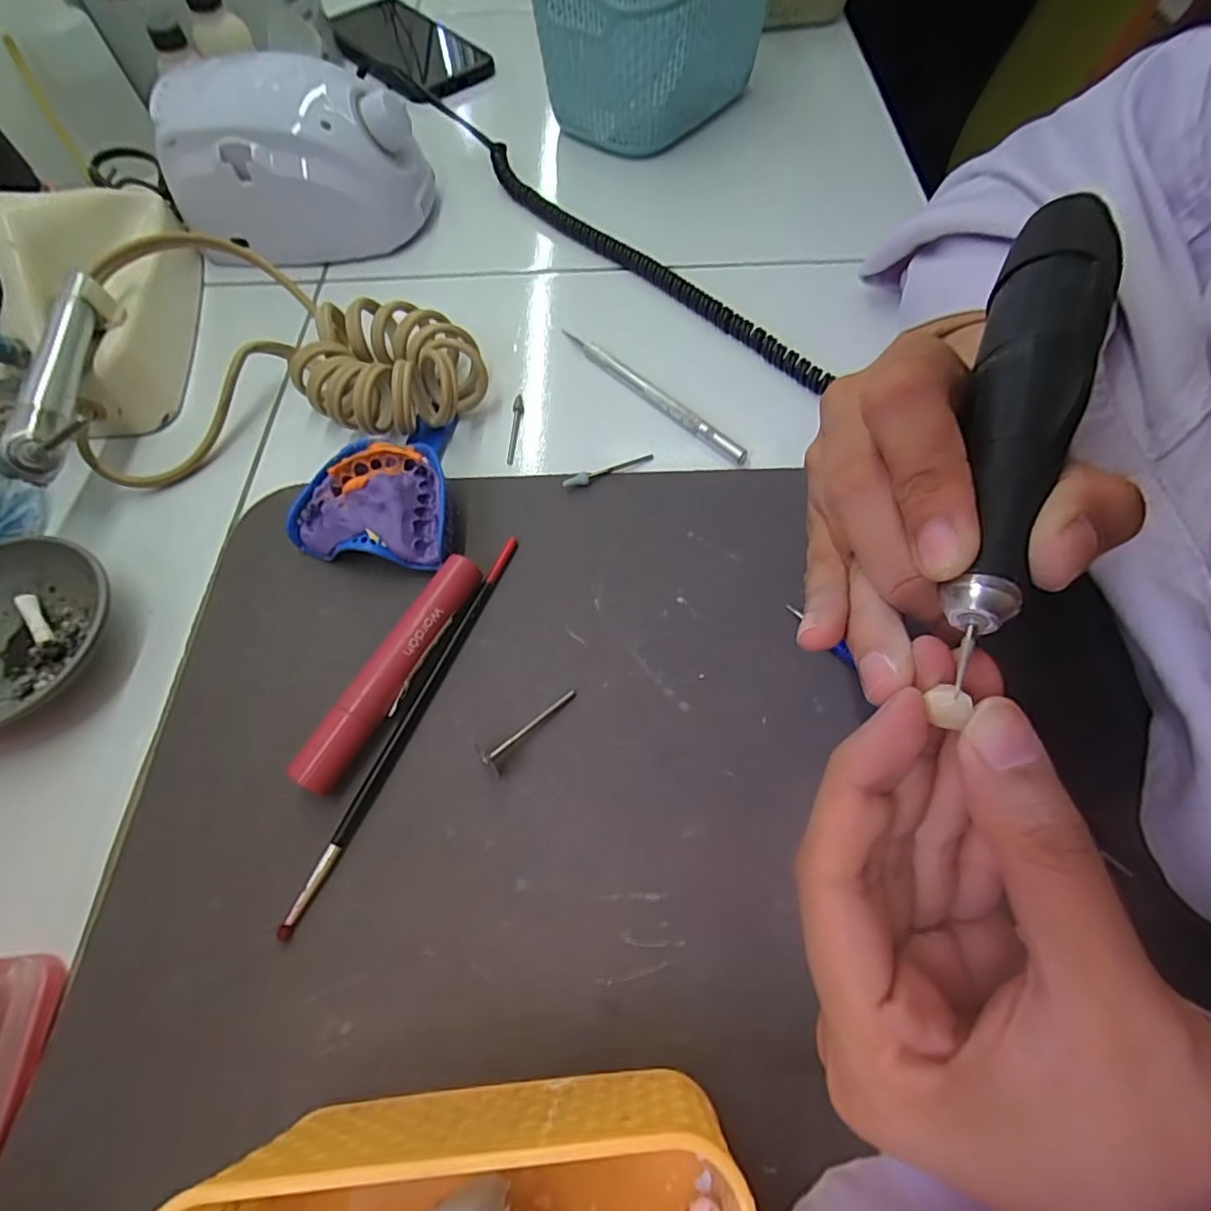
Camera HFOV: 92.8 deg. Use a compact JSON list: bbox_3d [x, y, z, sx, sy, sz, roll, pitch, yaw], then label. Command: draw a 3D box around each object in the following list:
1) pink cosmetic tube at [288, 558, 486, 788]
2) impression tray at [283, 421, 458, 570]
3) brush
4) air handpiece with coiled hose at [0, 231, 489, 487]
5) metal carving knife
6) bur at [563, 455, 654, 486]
[{"bbox_3d":[-0.084,0.025,0.232,0.016,0.019,0.104,24,67,14],"label":"pink cosmetic tube"},{"bbox_3d":[-0.104,-0.059,0.273,0.072,0.027,0.084,6,64,6],"label":"impression tray"},{"bbox_3d":[-0.076,0.041,0.230,0.006,0.008,0.171,20,66,13],"label":"brush"},{"bbox_3d":[-0.173,-0.131,0.296,0.204,0.056,0.132,-18,64,-6],"label":"air handpiece with coiled hose"},{"bbox_3d":[0.023,-0.114,0.305,0.007,0.008,0.130,-41,68,-16],"label":"metal carving knife"},{"bbox_3d":[0.002,-0.067,0.283,0.048,0.004,0.005,-24,64,-11],"label":"bur"}]

